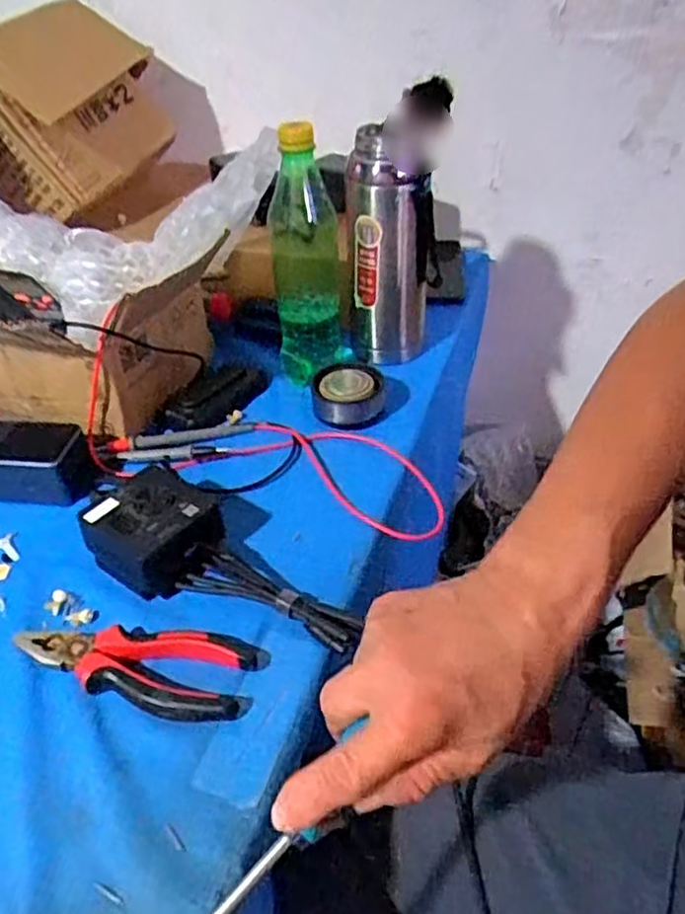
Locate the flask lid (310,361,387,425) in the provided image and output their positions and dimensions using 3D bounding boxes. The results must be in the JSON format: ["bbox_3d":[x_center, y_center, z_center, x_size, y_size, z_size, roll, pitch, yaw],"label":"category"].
[{"bbox_3d":[0.006,-0.058,0.659,0.065,0.029,0.061,-1,40,1],"label":"flask lid"}]

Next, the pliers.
[{"bbox_3d":[-0.130,0.128,0.456,0.155,0.019,0.063,9,41,13],"label":"pliers"}]

